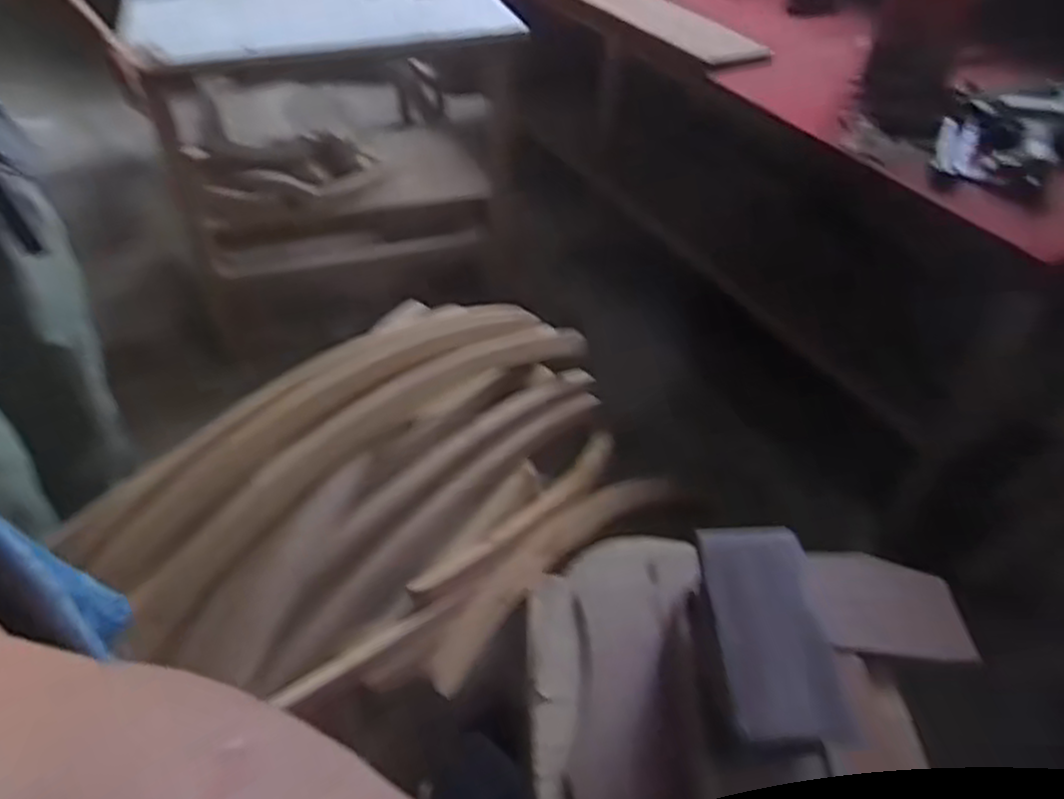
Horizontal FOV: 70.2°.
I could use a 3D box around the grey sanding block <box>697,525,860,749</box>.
[{"bbox_3d":[0.237,0.223,0.743,0.110,0.022,0.209,1,58,-13],"label":"grey sanding block"}]

